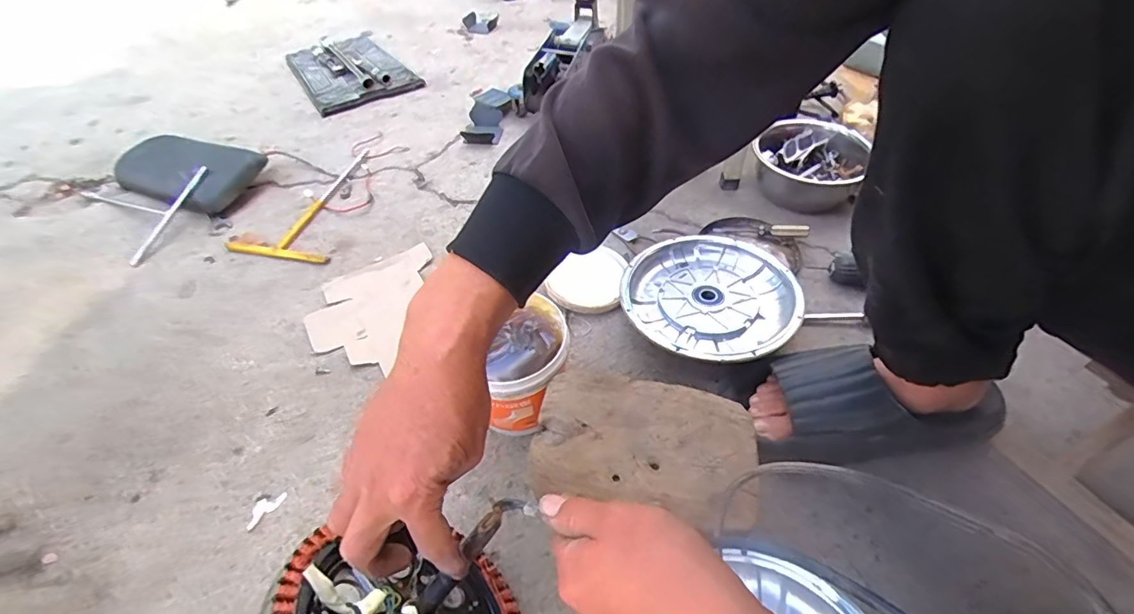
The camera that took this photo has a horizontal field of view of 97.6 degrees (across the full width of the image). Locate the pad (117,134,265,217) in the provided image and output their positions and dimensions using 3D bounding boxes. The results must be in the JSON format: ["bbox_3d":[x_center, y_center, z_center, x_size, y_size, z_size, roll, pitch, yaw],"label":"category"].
[{"bbox_3d":[-0.649,-0.233,0.858,0.227,0.072,0.153,23,51,18],"label":"pad"}]

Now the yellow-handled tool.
[{"bbox_3d":[-0.427,-0.188,0.848,0.164,0.011,0.293,6,49,8],"label":"yellow-handled tool"}]

